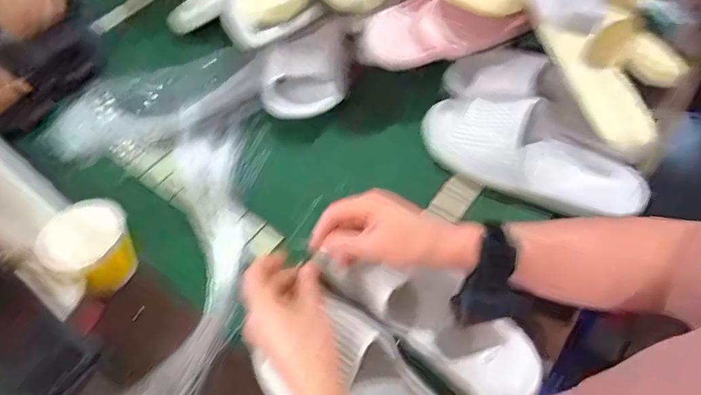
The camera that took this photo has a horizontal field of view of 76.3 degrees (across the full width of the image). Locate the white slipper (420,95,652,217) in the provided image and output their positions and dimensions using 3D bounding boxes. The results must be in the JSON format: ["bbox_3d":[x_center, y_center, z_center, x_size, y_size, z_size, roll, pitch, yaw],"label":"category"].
[{"bbox_3d":[0.217,-0.060,0.534,0.268,0.064,0.108,25,61,18],"label":"white slipper"}]

